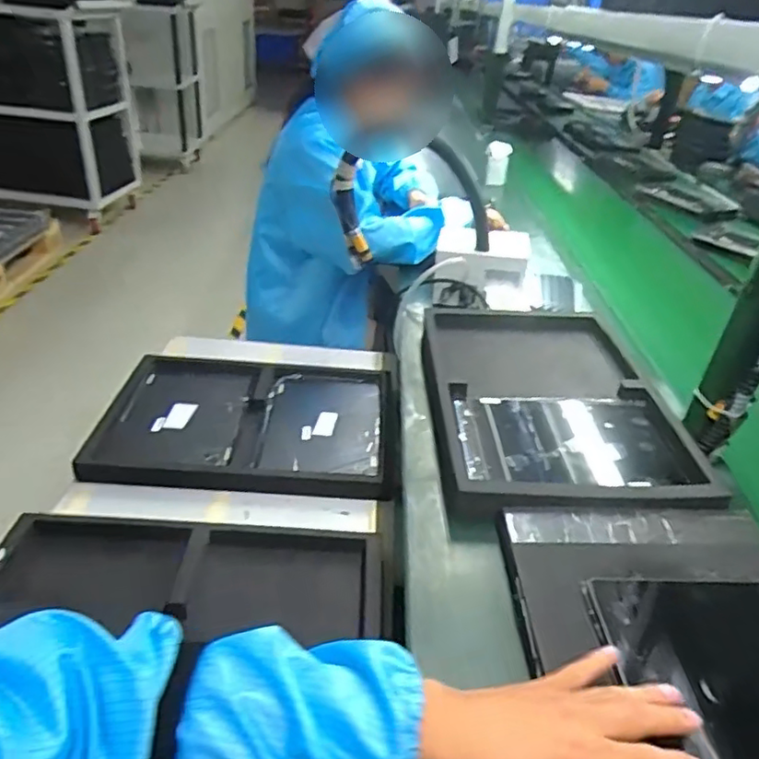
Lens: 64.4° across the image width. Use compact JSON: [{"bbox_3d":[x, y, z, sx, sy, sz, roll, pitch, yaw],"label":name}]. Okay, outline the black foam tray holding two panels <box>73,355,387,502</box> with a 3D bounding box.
[{"bbox_3d":[-0.197,0.048,0.929,0.426,0.048,0.306,3,34,-4],"label":"black foam tray holding two panels"}]

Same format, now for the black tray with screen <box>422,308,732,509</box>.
[{"bbox_3d":[0.222,0.005,0.820,0.303,0.036,0.456,4,34,-2],"label":"black tray with screen"}]

